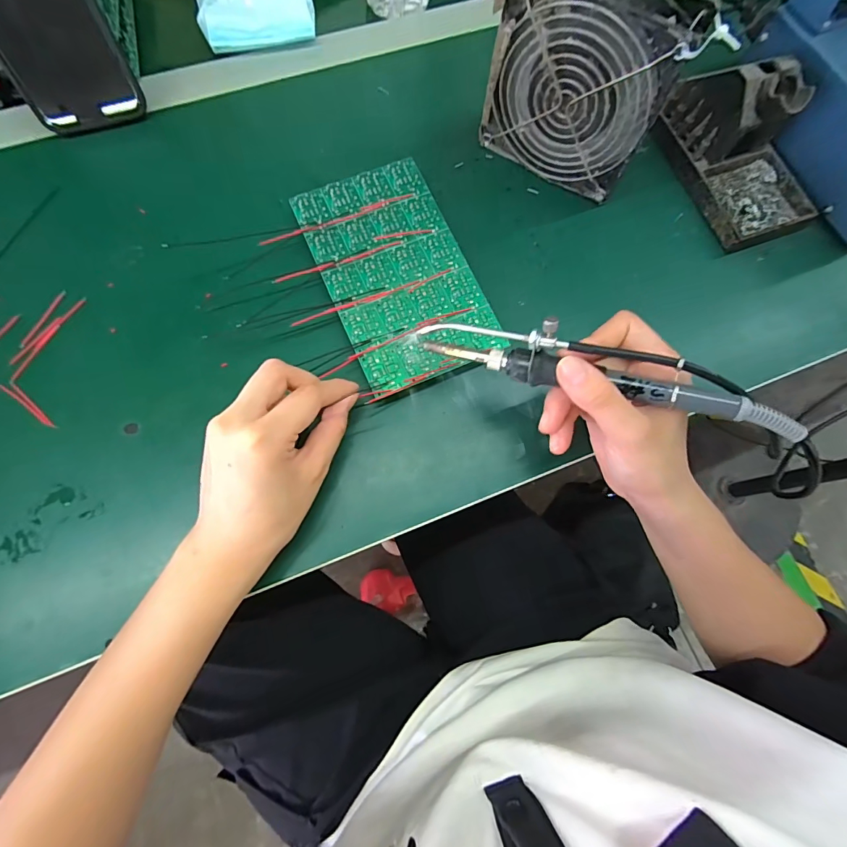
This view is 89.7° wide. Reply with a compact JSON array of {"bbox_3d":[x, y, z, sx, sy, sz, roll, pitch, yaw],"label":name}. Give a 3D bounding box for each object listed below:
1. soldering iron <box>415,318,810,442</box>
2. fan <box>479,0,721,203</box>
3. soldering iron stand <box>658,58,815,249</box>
[{"bbox_3d":[0.092,-0.031,0.234,0.195,0.035,0.027,15,75,17],"label":"soldering iron"},{"bbox_3d":[0.107,-0.238,0.301,0.118,0.123,0.040,29,76,6],"label":"fan"},{"bbox_3d":[0.256,-0.214,0.328,0.079,0.071,0.129,-22,77,-7],"label":"soldering iron stand"}]

